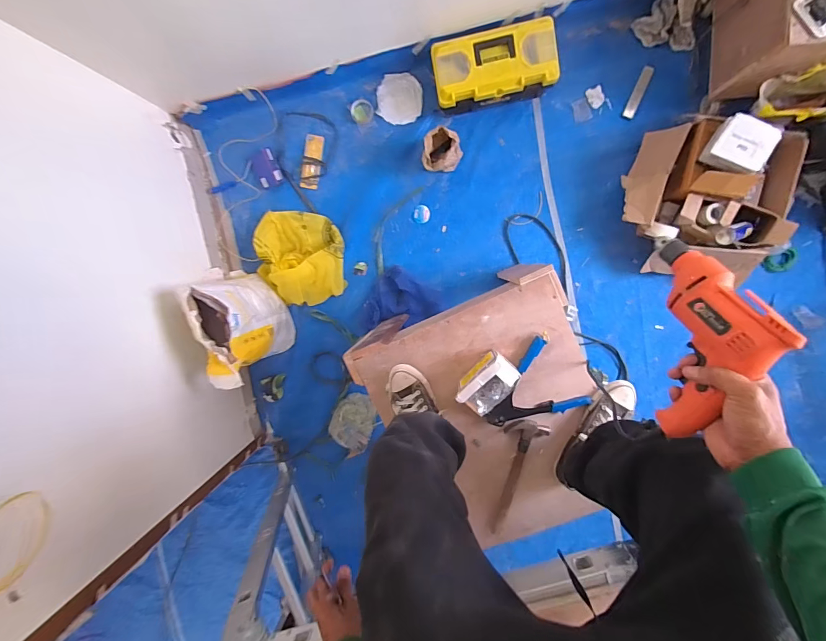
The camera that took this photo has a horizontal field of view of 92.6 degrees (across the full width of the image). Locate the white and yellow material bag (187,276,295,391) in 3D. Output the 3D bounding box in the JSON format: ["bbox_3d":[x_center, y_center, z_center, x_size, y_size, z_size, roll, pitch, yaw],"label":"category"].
[{"bbox_3d":[-0.592,0.011,1.398,0.161,0.460,0.352,0,97,6],"label":"white and yellow material bag"}]

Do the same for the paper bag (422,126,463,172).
[{"bbox_3d":[0.101,-0.597,1.393,0.153,0.164,0.108,-28,94,8],"label":"paper bag"}]

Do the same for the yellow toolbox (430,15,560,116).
[{"bbox_3d":[0.274,-0.856,1.357,0.396,0.176,0.200,-7,97,7],"label":"yellow toolbox"}]

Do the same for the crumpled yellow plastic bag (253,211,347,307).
[{"bbox_3d":[-0.438,-0.238,1.539,0.327,0.092,0.359,-1,97,6],"label":"crumpled yellow plastic bag"}]

